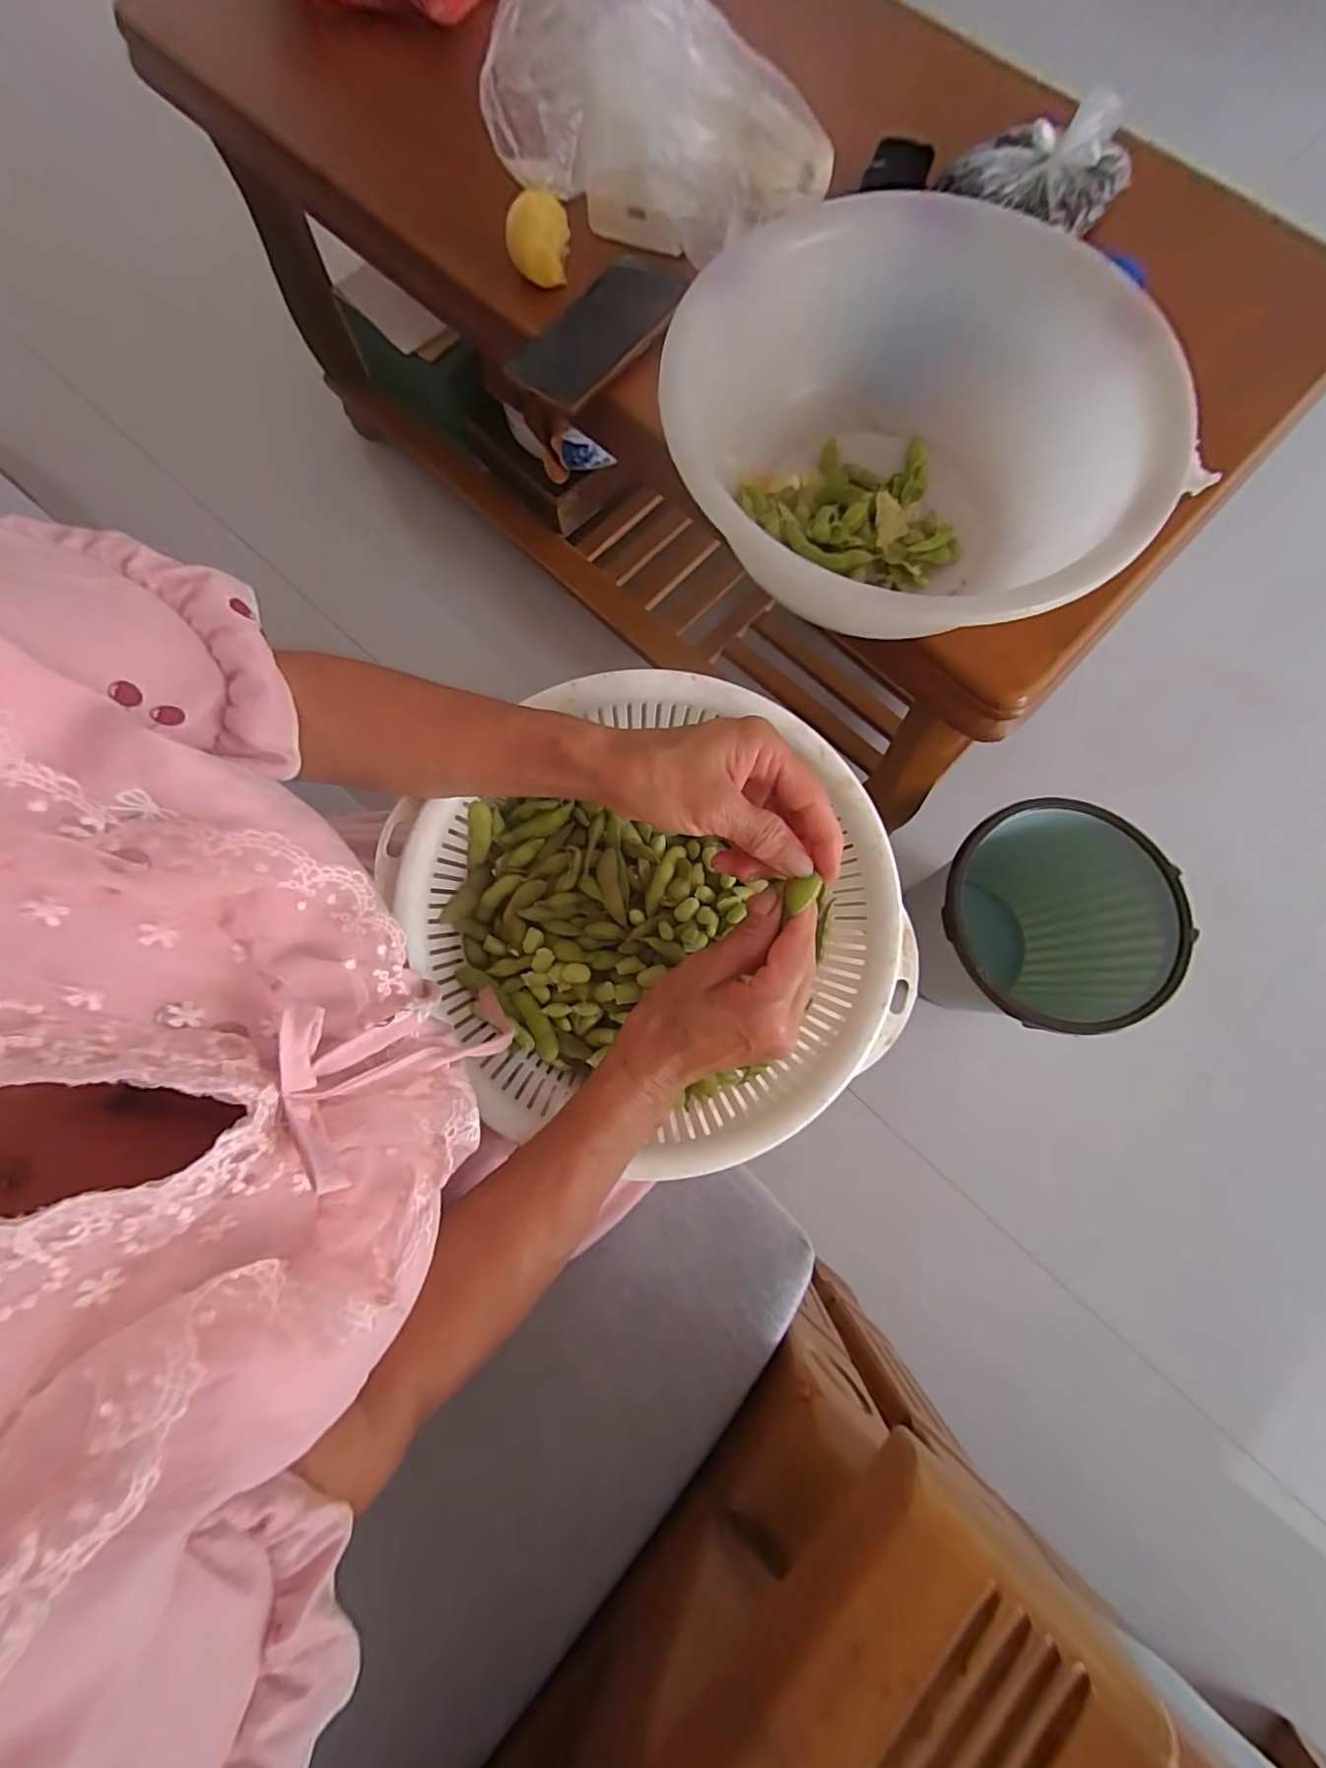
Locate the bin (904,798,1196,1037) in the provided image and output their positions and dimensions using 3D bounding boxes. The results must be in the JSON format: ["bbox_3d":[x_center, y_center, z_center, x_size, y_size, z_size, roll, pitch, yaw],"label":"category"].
[{"bbox_3d":[0.401,0.054,0.705,0.219,0.261,0.226,0,78,0],"label":"bin"}]

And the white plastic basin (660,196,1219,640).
[{"bbox_3d":[0.161,-0.295,0.410,0.305,0.107,0.287,0,78,0],"label":"white plastic basin"}]

